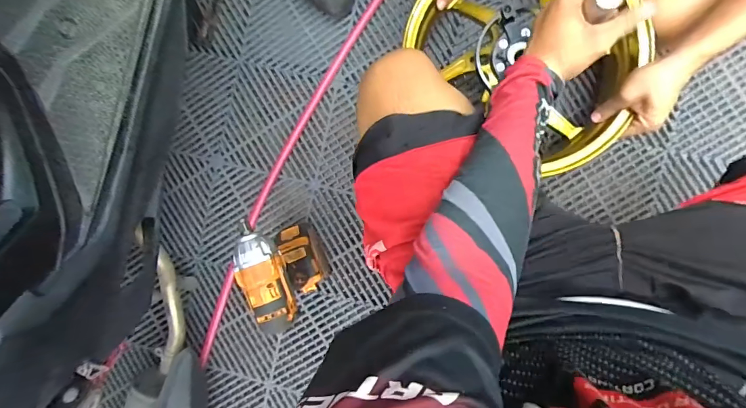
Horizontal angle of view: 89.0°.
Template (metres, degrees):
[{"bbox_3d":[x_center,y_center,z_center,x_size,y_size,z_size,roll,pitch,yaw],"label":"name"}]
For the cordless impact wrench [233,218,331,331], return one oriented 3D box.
[{"bbox_3d":[-0.138,0.097,0.617,0.062,0.238,0.144,-21,89,7],"label":"cordless impact wrench"}]

